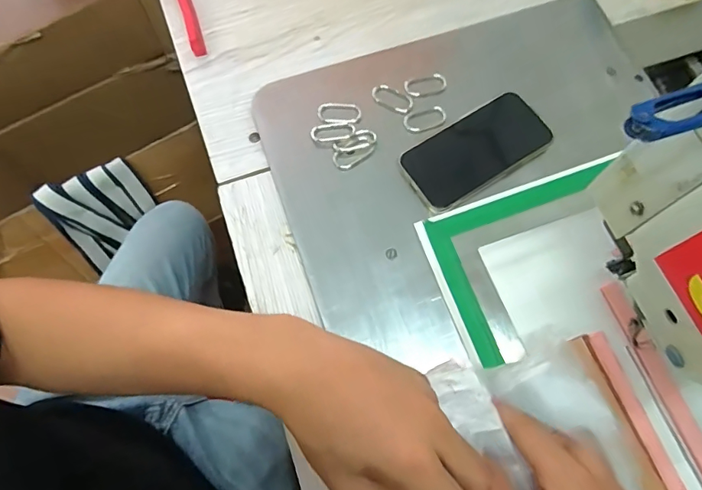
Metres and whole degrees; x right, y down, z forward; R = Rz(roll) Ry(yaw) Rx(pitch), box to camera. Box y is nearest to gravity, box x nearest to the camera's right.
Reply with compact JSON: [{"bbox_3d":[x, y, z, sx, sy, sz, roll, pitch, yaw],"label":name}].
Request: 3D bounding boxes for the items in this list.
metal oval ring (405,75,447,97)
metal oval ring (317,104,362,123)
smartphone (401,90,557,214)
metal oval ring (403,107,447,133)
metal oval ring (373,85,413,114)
[{"bbox_3d":[0.079,-0.166,0.502,0.043,0.004,0.025,-13,70,-4],"label":"metal oval ring"},{"bbox_3d":[-0.012,-0.135,0.488,0.044,0.004,0.023,1,69,1],"label":"metal oval ring"},{"bbox_3d":[0.123,-0.093,0.468,0.144,0.015,0.075,-28,72,-9],"label":"smartphone"},{"bbox_3d":[0.076,-0.128,0.487,0.042,0.005,0.024,-14,70,-4],"label":"metal oval ring"},{"bbox_3d":[0.044,-0.153,0.496,0.044,0.005,0.023,25,72,10],"label":"metal oval ring"}]

